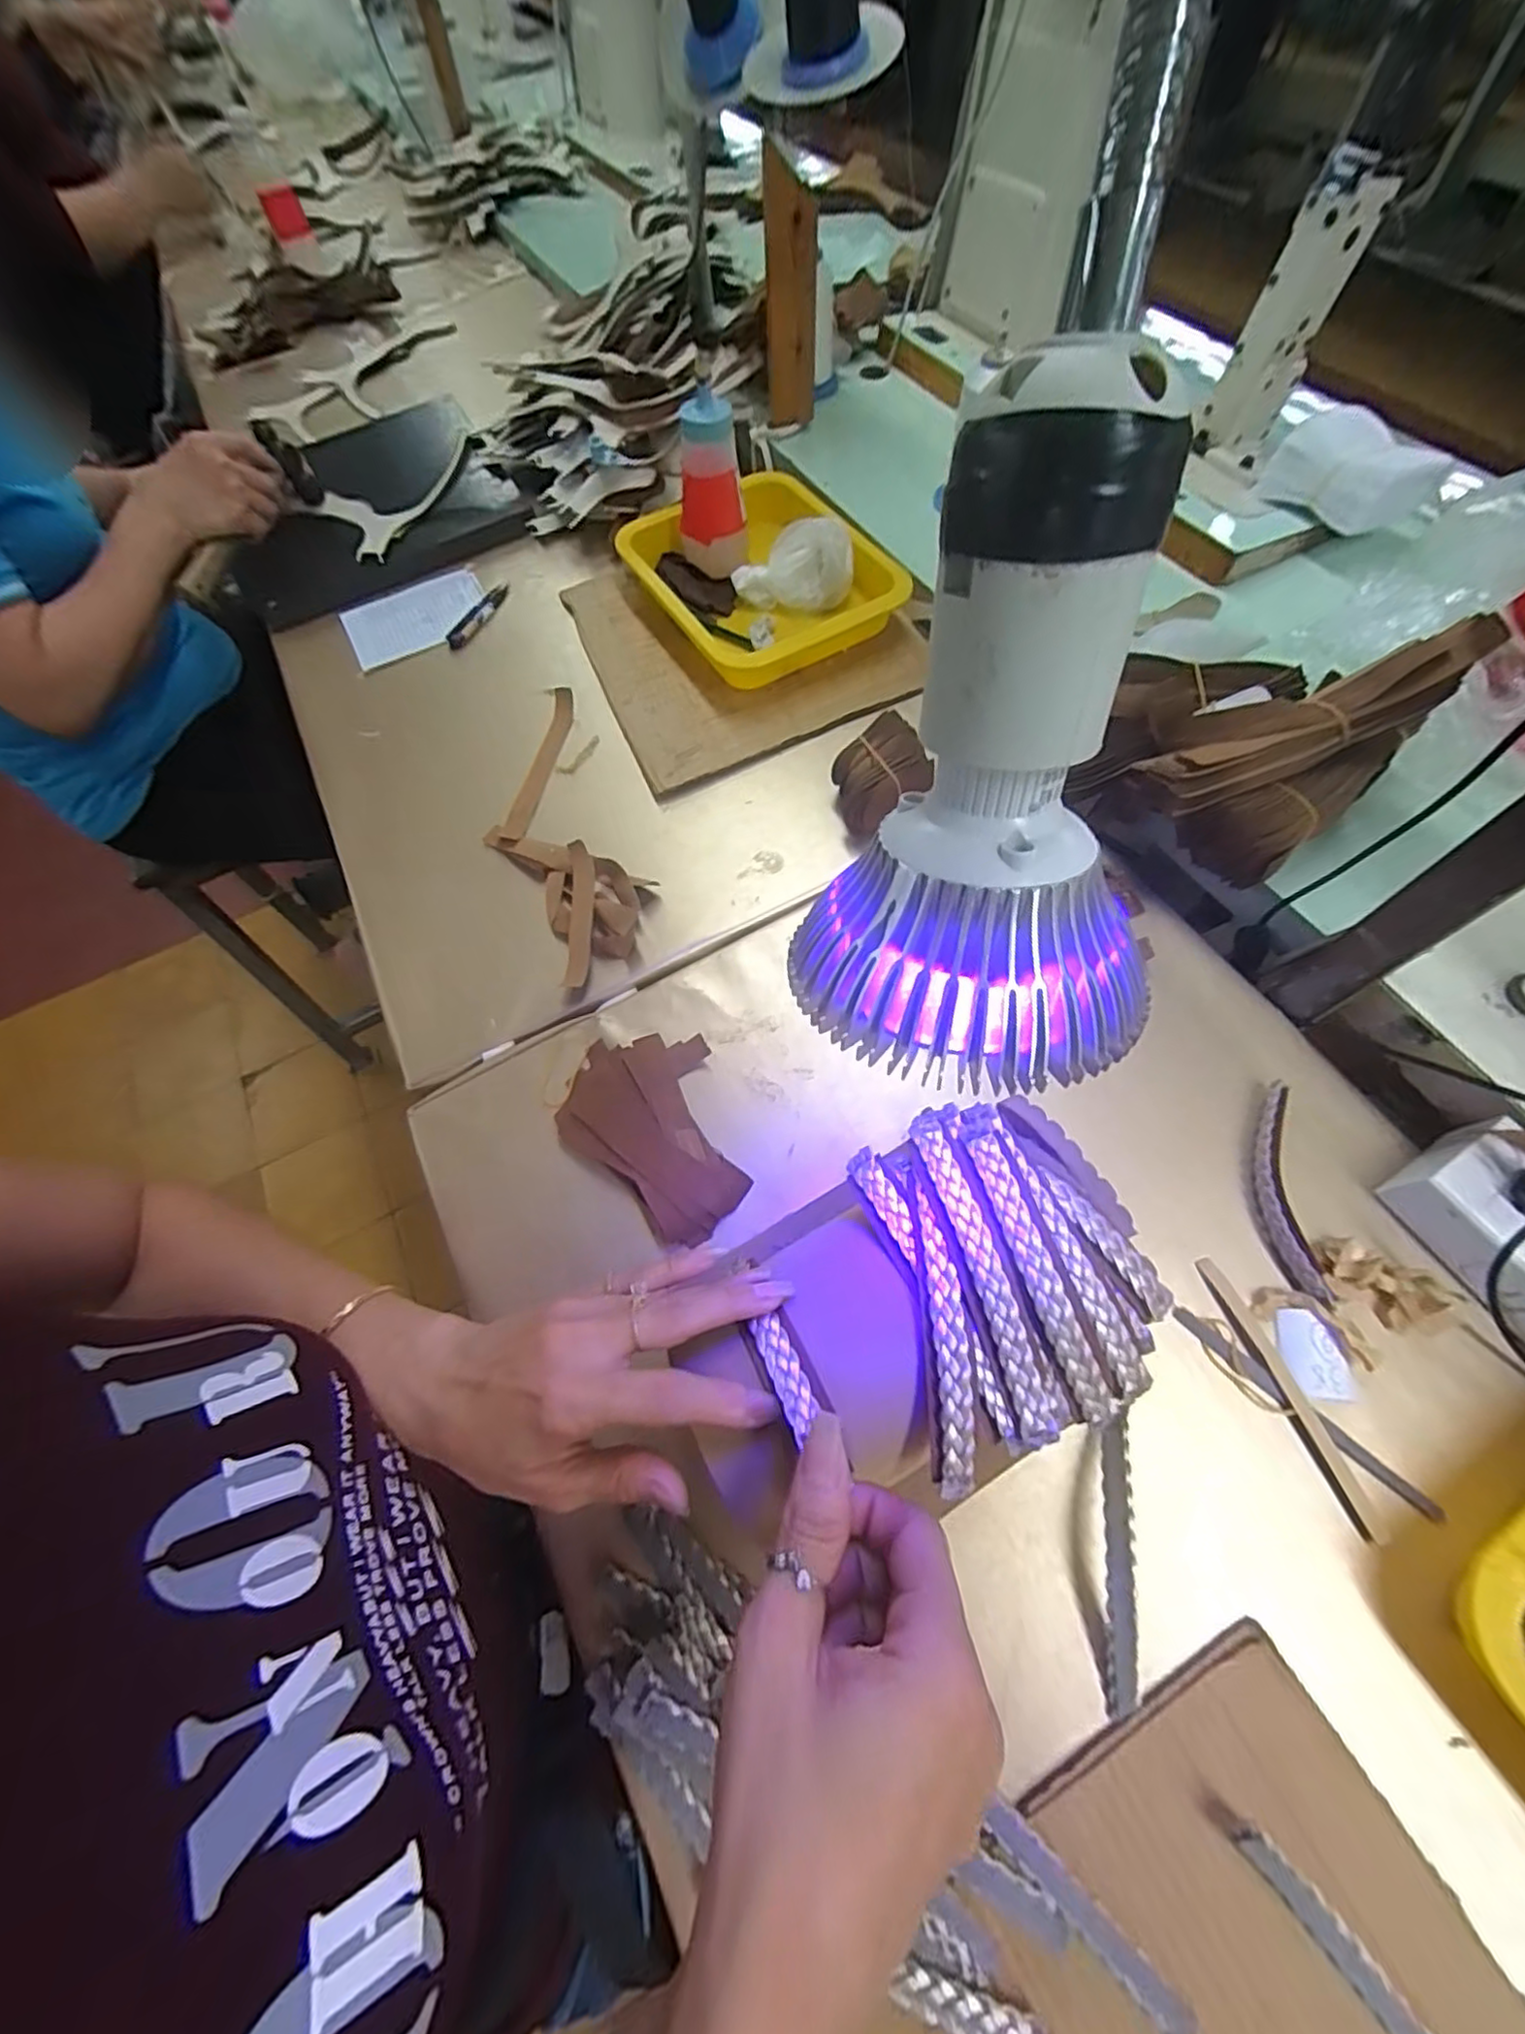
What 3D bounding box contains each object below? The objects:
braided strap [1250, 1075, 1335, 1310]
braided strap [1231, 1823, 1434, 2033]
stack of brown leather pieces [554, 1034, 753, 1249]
[{"bbox_3d":[0.295,0.094,0.379,0.024,0.016,0.120,5,65,7],"label":"braided strap"},{"bbox_3d":[0.234,0.369,0.248,0.014,0.014,0.131,-38,68,-13],"label":"braided strap"},{"bbox_3d":[-0.063,0.066,0.427,0.099,0.021,0.139,-43,69,-15],"label":"stack of brown leather pieces"}]

